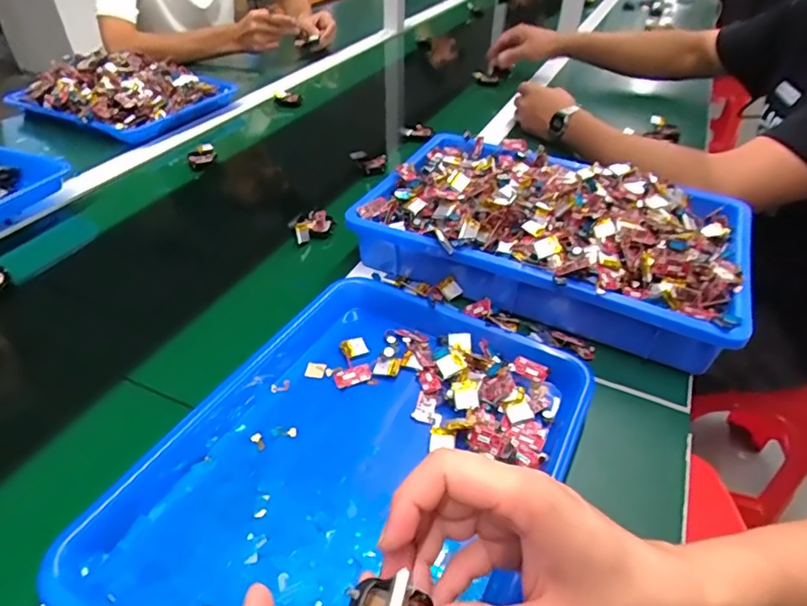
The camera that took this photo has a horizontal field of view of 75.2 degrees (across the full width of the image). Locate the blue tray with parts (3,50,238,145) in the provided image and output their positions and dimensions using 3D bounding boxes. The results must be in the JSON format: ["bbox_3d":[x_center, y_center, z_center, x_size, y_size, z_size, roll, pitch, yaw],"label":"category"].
[{"bbox_3d":[-0.457,-0.349,0.846,0.285,0.048,0.225,18,43,16],"label":"blue tray with parts"}]

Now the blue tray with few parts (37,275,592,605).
[{"bbox_3d":[-0.033,0.109,0.369,0.258,0.033,0.322,23,47,19],"label":"blue tray with few parts"}]

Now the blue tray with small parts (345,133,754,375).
[{"bbox_3d":[0.158,-0.083,0.555,0.363,0.084,0.240,21,44,20],"label":"blue tray with small parts"}]

